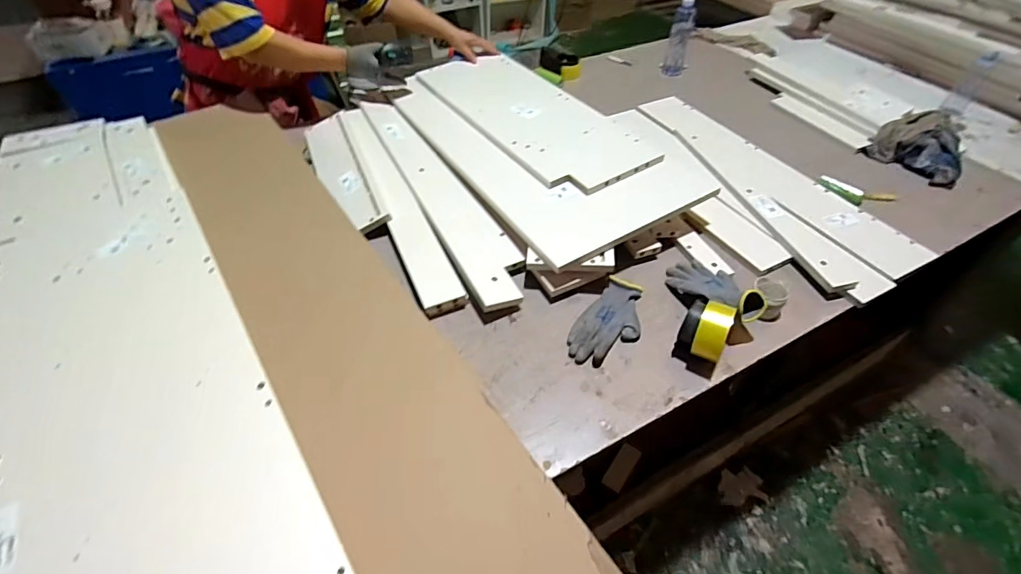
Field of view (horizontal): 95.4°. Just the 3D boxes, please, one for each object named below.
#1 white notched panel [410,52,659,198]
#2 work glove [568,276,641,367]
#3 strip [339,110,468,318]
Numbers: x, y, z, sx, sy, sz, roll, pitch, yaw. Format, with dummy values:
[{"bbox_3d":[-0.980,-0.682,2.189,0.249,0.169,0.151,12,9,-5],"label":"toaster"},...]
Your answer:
[{"bbox_3d":[0.052,-0.454,1.202,0.293,0.025,0.710,-28,53,-18],"label":"white notched panel"},{"bbox_3d":[0.183,0.062,0.852,0.102,0.022,0.205,24,52,21],"label":"work glove"},{"bbox_3d":[-0.270,-0.220,1.058,0.082,0.020,0.712,-22,56,-13],"label":"strip"}]

